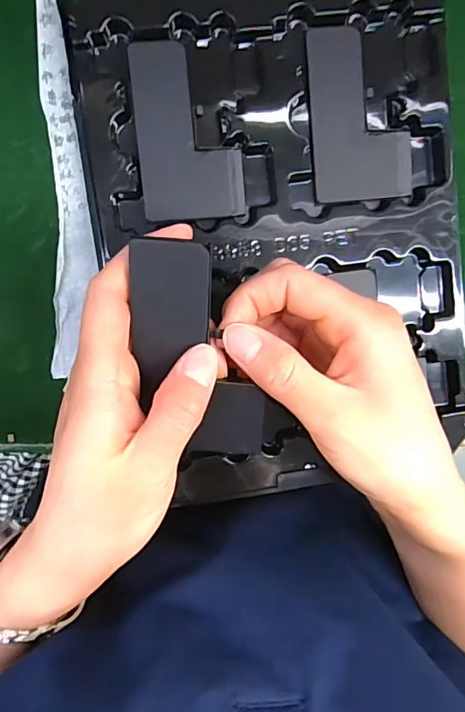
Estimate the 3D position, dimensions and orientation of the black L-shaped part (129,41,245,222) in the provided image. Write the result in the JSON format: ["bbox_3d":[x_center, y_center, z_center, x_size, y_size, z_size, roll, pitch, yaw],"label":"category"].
[{"bbox_3d":[-0.025,-0.127,0.272,0.057,0.004,0.095,-6,99,-4],"label":"black L-shaped part"}]

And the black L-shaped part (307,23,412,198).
[{"bbox_3d":[0.075,-0.140,0.280,0.057,0.004,0.094,-6,99,-4],"label":"black L-shaped part"}]

